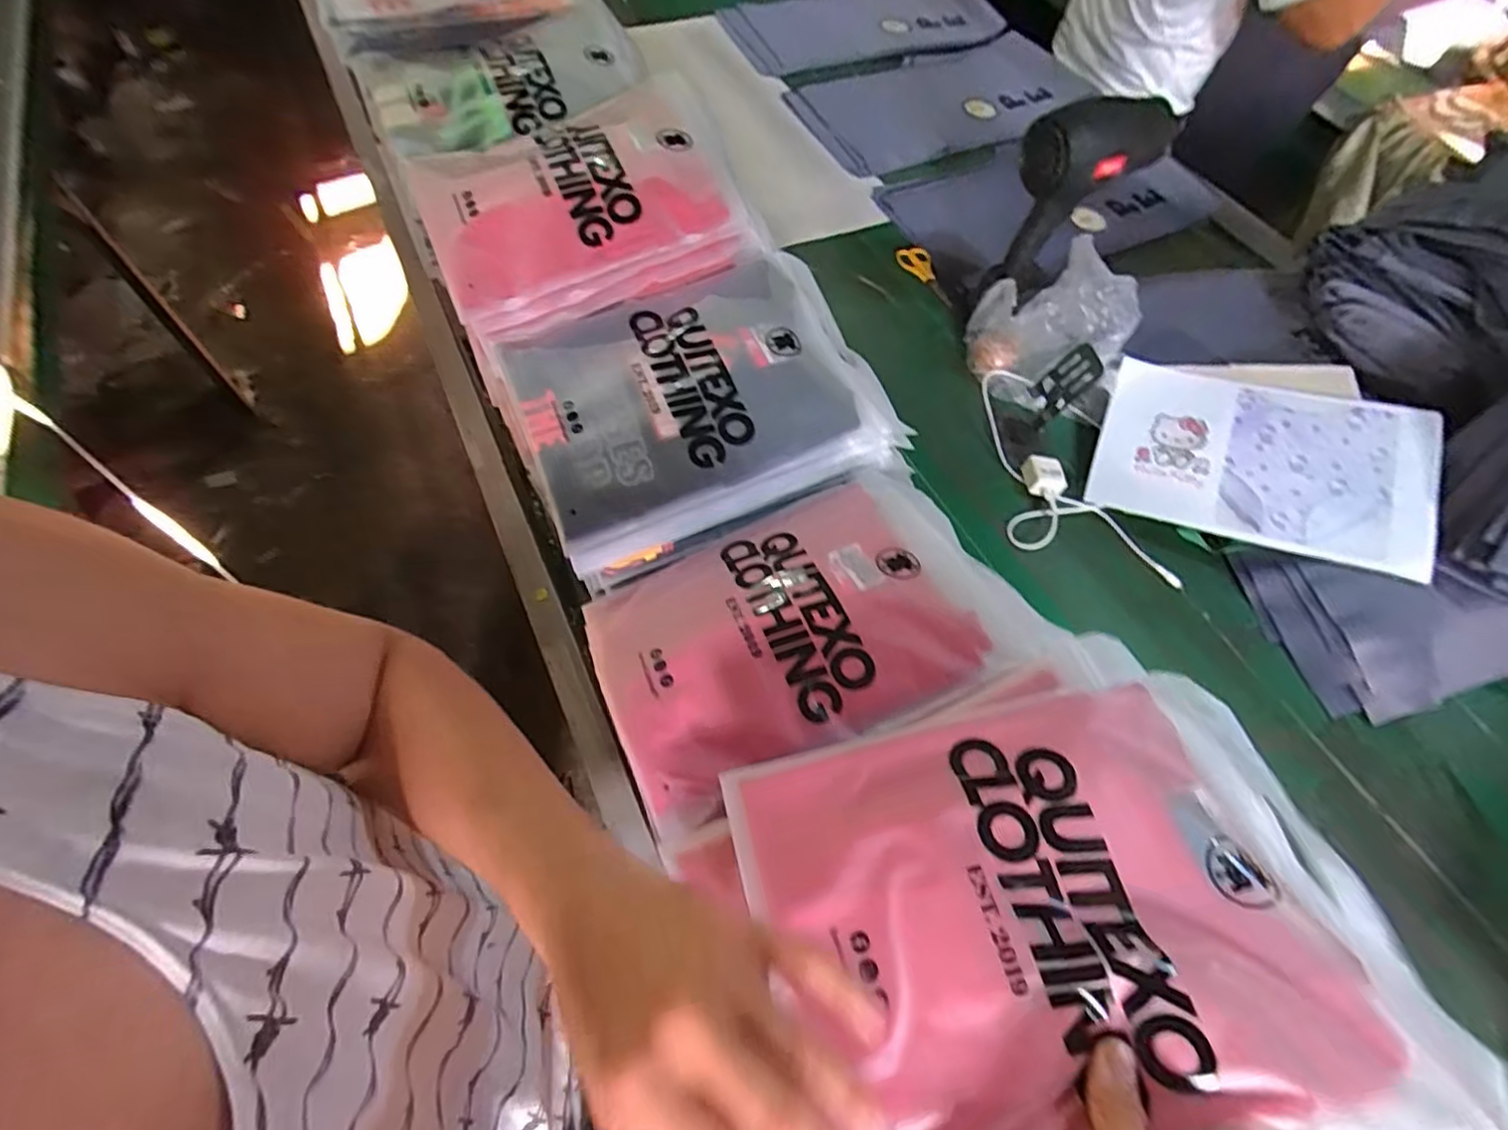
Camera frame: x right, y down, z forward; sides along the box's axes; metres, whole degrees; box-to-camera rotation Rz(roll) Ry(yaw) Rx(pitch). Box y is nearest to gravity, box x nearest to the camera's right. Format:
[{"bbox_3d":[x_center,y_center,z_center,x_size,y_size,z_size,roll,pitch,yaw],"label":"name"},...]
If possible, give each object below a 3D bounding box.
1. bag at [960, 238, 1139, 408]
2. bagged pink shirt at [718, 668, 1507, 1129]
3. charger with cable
[{"bbox_3d":[0.373,-0.301,0.815,0.128,0.174,0.161,-20,64,-14],"label":"bag"},{"bbox_3d":[0.171,0.195,0.364,0.349,0.086,0.235,-9,62,-9],"label":"bagged pink shirt"},{"bbox_3d":[0.355,-0.102,0.786,0.144,0.028,0.335,-17,64,-13],"label":"charger with cable"}]

